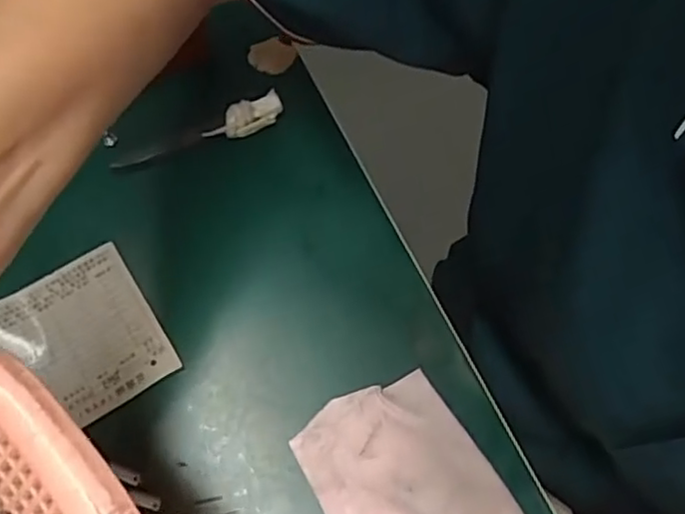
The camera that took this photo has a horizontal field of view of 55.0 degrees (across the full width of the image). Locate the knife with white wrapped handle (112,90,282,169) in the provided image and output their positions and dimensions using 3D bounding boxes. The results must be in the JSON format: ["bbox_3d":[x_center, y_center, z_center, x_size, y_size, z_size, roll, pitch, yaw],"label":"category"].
[{"bbox_3d":[-0.086,-0.075,0.397,0.105,0.014,0.015,-21,67,-10],"label":"knife with white wrapped handle"}]

